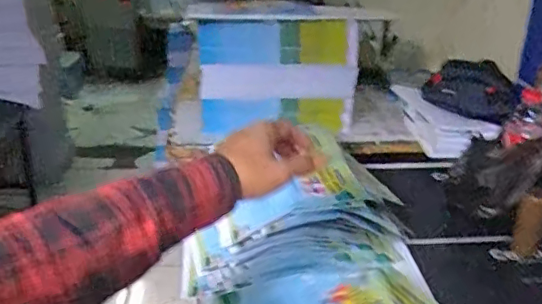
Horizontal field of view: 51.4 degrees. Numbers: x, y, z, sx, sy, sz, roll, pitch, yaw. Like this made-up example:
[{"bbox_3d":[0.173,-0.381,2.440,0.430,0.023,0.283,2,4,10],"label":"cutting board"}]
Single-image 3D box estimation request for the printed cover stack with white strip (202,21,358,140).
[{"bbox_3d":[0.017,-0.167,1.273,0.344,0.244,0.053,-1,24,-4],"label":"printed cover stack with white strip"}]

